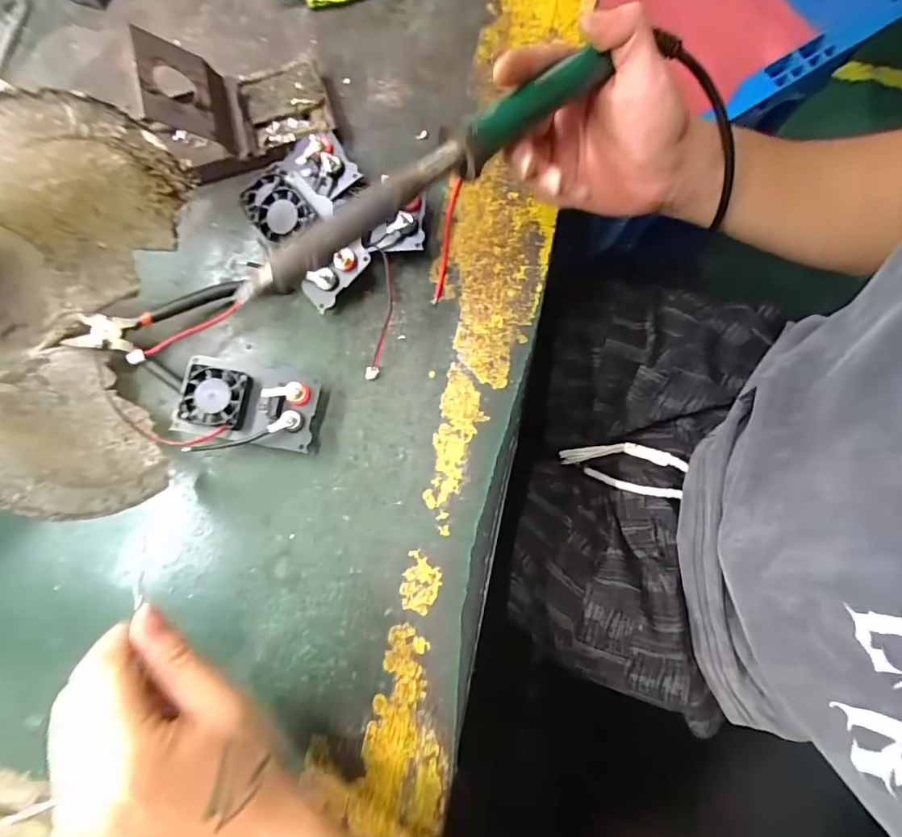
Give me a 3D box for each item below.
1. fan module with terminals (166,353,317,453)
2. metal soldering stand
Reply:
[{"bbox_3d":[-0.139,-0.009,0.344,0.089,0.033,0.053,10,80,2],"label":"fan module with terminals"},{"bbox_3d":[-0.156,-0.240,0.364,0.122,0.079,0.080,-18,80,-3],"label":"metal soldering stand"}]

